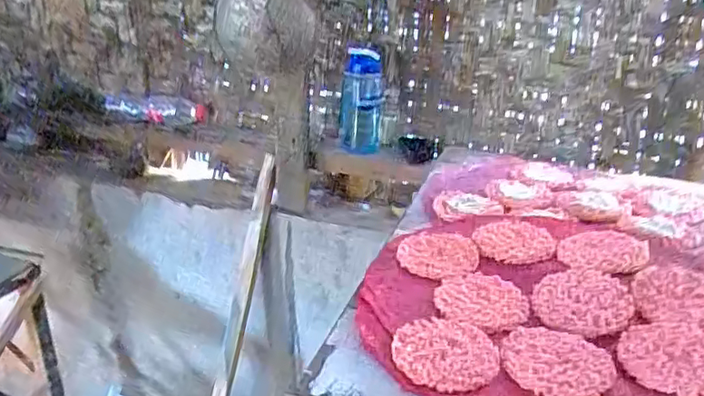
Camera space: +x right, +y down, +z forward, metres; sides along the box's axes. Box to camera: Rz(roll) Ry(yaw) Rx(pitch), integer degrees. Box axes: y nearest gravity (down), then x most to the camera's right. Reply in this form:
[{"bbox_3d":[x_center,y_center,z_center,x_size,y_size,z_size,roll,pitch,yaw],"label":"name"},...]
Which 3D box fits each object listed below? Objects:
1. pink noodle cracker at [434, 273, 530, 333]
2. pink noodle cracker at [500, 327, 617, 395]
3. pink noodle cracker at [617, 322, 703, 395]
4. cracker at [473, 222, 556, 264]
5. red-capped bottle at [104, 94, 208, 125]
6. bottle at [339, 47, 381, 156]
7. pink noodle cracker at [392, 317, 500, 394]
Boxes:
[{"bbox_3d":[0.115,0.091,0.528,0.079,0.007,0.086,-2,25,1],"label":"pink noodle cracker"},{"bbox_3d":[0.157,0.122,0.455,0.080,0.004,0.078,-2,25,1],"label":"pink noodle cracker"},{"bbox_3d":[0.249,0.120,0.455,0.080,0.007,0.078,11,28,25],"label":"pink noodle cracker"},{"bbox_3d":[0.168,0.043,0.619,0.078,0.010,0.088,4,26,13],"label":"cracker"},{"bbox_3d":[-0.452,-0.210,1.383,0.249,0.057,0.063,13,29,24],"label":"red-capped bottle"},{"bbox_3d":[0.022,-0.180,1.229,0.086,0.282,0.093,-1,56,-4],"label":"bottle"},{"bbox_3d":[0.072,0.119,0.461,0.079,0.008,0.074,-2,25,1],"label":"pink noodle cracker"}]

